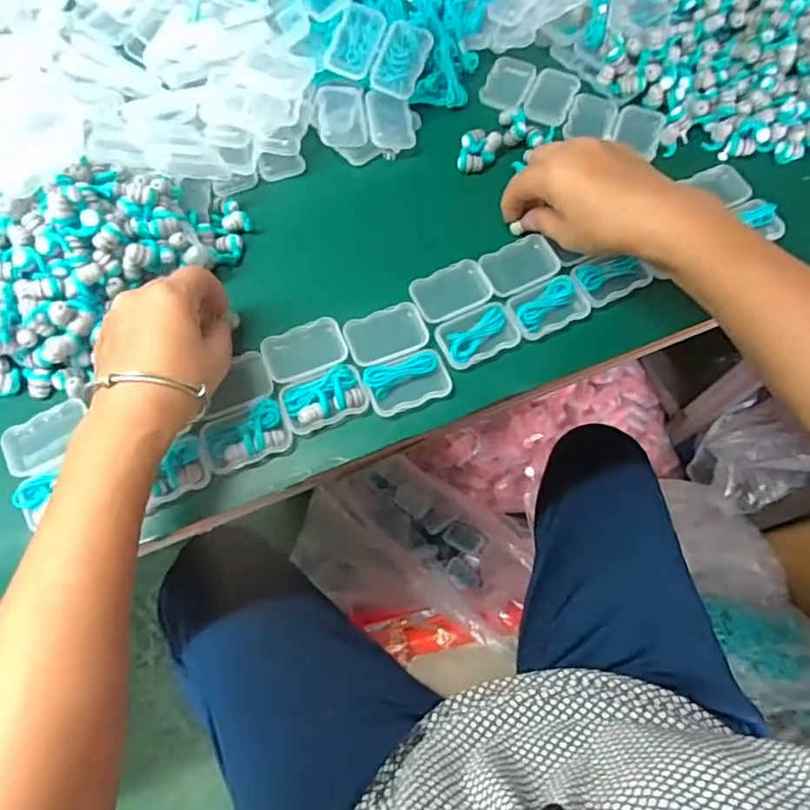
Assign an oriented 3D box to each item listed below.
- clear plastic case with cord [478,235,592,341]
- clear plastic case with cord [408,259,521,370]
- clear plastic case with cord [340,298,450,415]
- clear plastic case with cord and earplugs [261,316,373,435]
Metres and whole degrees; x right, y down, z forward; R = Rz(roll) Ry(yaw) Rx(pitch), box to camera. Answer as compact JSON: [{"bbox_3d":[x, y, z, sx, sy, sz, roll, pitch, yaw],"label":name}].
[{"bbox_3d":[0.095,-0.087,0.439,0.056,0.013,0.075,-24,70,-10],"label":"clear plastic case with cord"},{"bbox_3d":[0.043,-0.066,0.426,0.056,0.008,0.075,-24,70,-10],"label":"clear plastic case with cord"},{"bbox_3d":[-0.006,-0.032,0.414,0.055,0.018,0.076,-20,70,-9],"label":"clear plastic case with cord"},{"bbox_3d":[-0.062,-0.022,0.403,0.054,0.015,0.075,-20,70,-9],"label":"clear plastic case with cord and earplugs"}]

